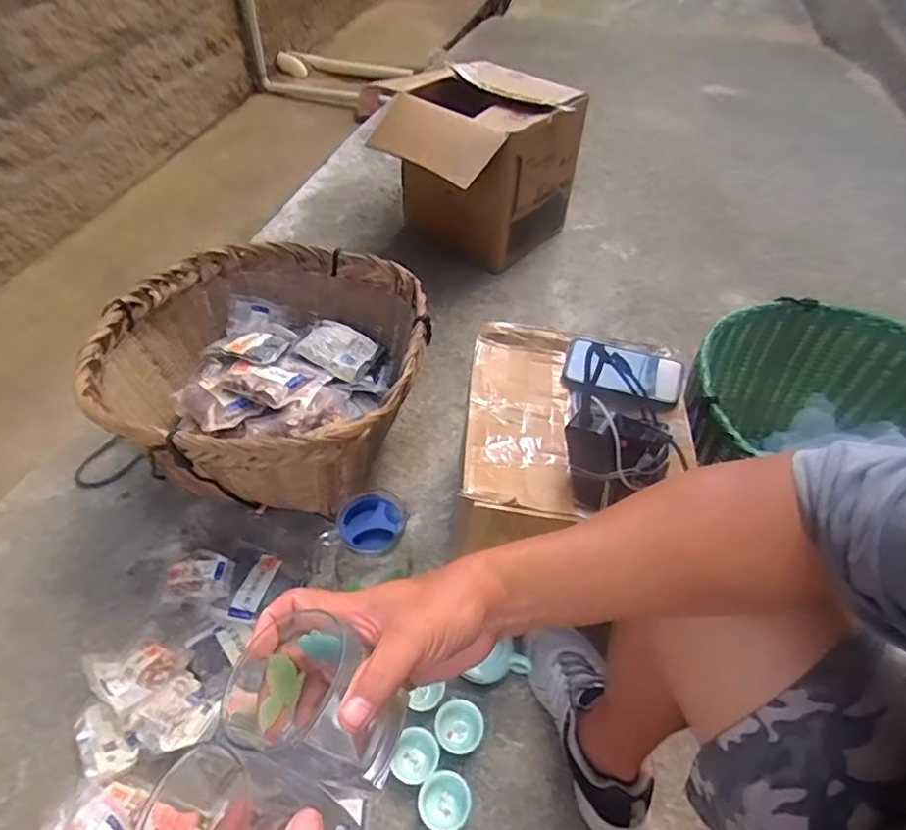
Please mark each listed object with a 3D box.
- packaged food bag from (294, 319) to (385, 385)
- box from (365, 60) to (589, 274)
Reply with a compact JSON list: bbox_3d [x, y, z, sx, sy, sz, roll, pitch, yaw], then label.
[{"bbox_3d":[-0.216,-0.121,1.104,0.132,0.025,0.106,35,61,1],"label":"packaged food bag"},{"bbox_3d":[0.044,-0.630,1.528,0.396,0.383,0.460,30,54,21],"label":"box"}]

